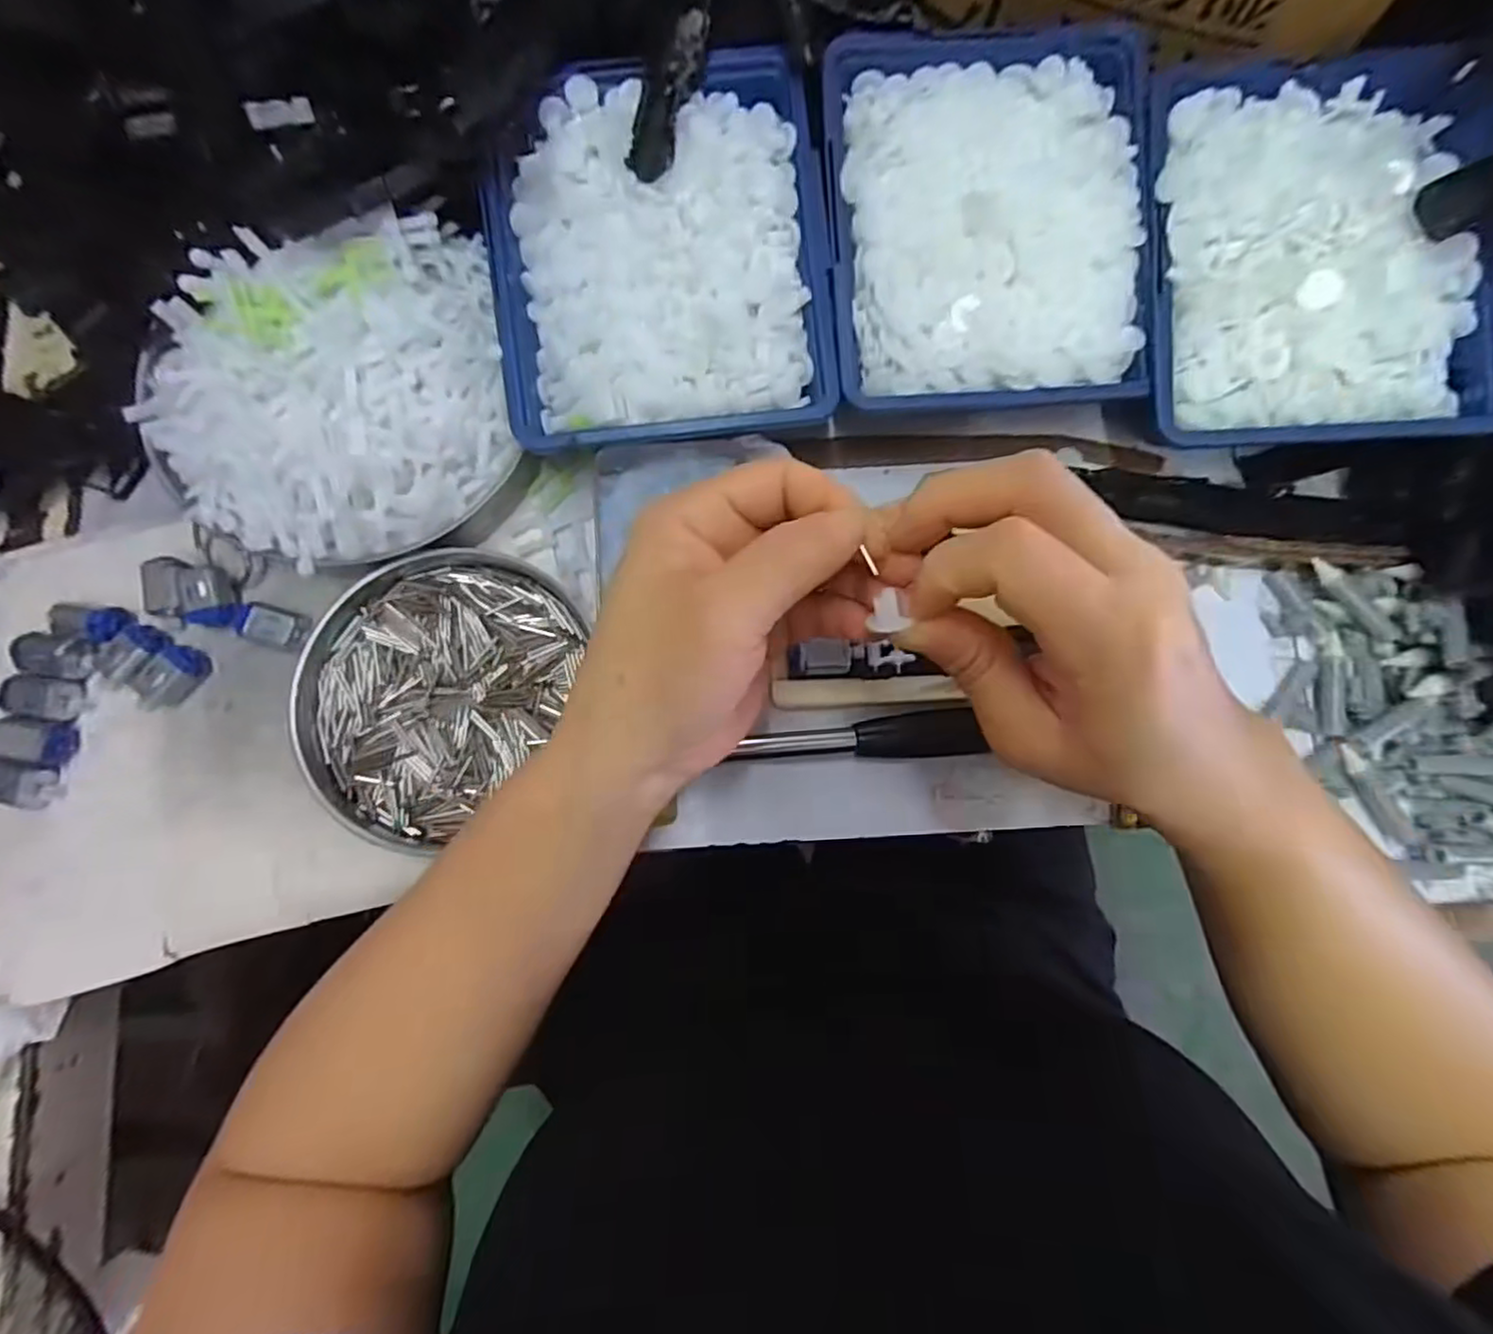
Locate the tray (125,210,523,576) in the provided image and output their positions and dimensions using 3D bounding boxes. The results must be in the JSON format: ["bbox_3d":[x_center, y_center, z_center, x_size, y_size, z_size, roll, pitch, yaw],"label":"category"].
[{"bbox_3d":[-0.181,-0.117,0.304,0.156,0.060,0.124,-24,81,-3],"label":"tray"}]

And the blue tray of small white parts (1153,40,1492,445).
[{"bbox_3d":[0.250,-0.180,0.298,0.142,0.035,0.160,-1,81,0],"label":"blue tray of small white parts"}]

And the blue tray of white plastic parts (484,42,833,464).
[{"bbox_3d":[-0.038,-0.182,0.301,0.142,0.040,0.154,-7,81,0],"label":"blue tray of white plastic parts"}]

